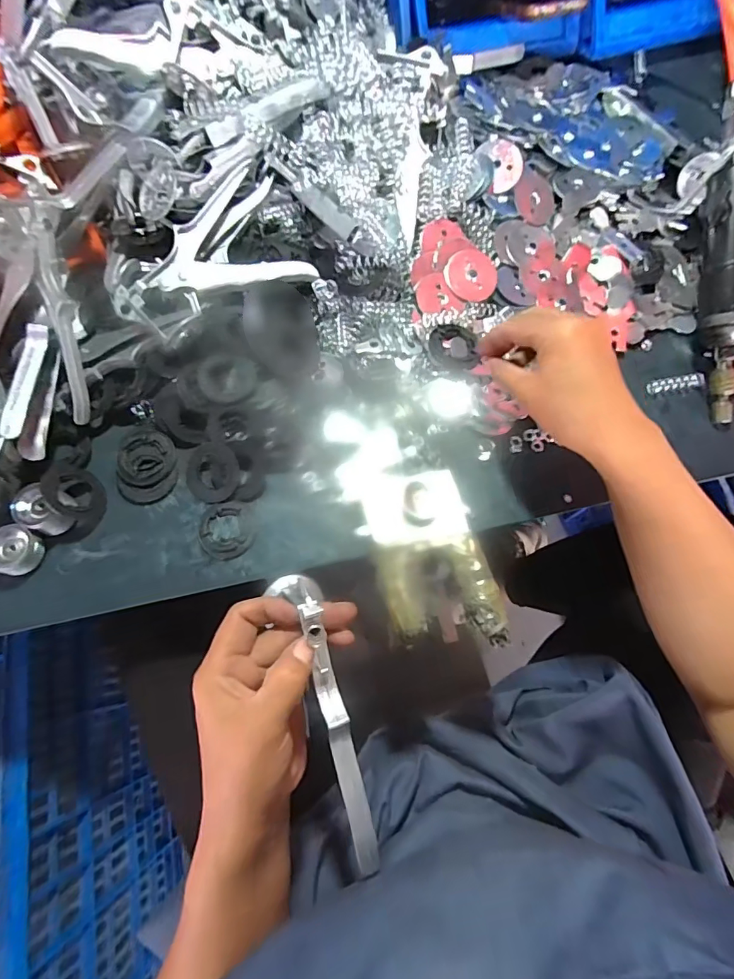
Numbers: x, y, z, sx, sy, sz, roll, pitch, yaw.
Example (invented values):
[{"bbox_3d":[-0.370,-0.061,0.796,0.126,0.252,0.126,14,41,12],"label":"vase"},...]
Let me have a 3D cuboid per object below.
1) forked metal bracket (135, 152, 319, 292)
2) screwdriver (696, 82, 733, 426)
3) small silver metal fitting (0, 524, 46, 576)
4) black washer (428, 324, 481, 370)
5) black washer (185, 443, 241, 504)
[{"bbox_3d":[-0.128,-0.221,0.415,0.146,0.042,0.101,-14,71,-5],"label":"forked metal bracket"},{"bbox_3d":[0.300,-0.187,0.393,0.043,0.035,0.255,-5,99,-2],"label":"screwdriver"},{"bbox_3d":[-0.271,0.048,0.366,0.035,0.028,0.034,11,70,4],"label":"small silver metal fitting"},{"bbox_3d":[0.074,-0.124,0.412,0.041,0.004,0.039,0,89,2],"label":"black washer"},{"bbox_3d":[-0.126,-0.013,0.388,0.042,0.009,0.050,-16,71,-6],"label":"black washer"}]

